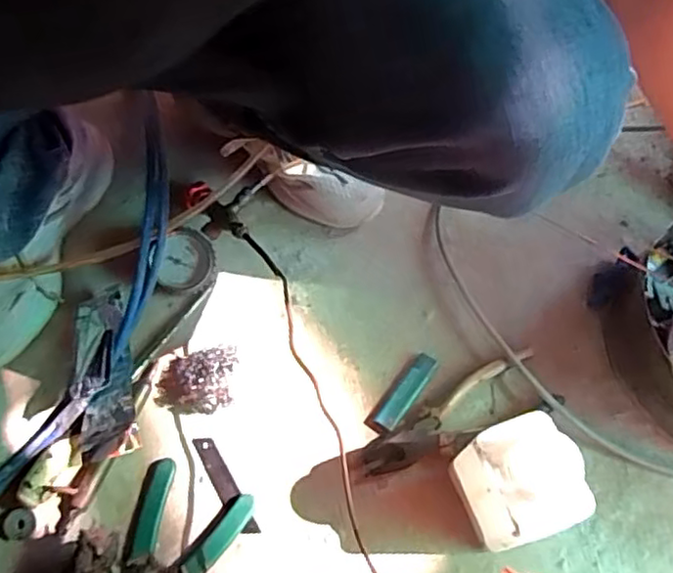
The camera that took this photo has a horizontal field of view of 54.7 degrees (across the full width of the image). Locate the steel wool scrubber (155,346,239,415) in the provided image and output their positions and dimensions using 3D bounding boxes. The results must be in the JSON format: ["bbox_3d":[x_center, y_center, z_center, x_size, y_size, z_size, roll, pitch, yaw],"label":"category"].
[{"bbox_3d":[-0.131,0.083,0.605,0.073,0.033,0.061,4,63,-1],"label":"steel wool scrubber"}]

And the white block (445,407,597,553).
[{"bbox_3d":[0.138,0.155,0.510,0.061,0.148,0.089,-18,65,-10],"label":"white block"}]

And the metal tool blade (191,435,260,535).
[{"bbox_3d":[-0.098,0.175,0.573,0.017,0.004,0.099,-30,60,-10],"label":"metal tool blade"}]

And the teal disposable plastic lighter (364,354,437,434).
[{"bbox_3d":[0.063,0.099,0.608,0.024,0.019,0.090,36,67,15],"label":"teal disposable plastic lighter"}]

